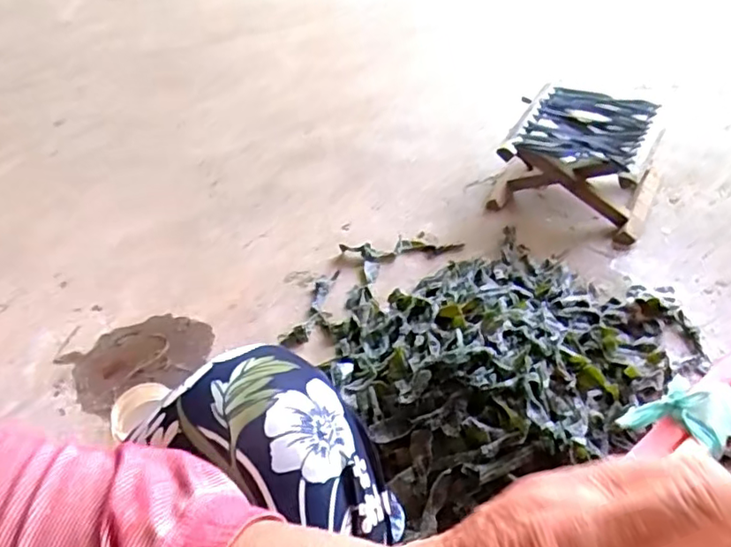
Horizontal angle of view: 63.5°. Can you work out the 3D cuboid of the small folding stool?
[{"bbox_3d":[0.368,-0.195,1.026,0.253,0.140,0.243,19,50,26],"label":"small folding stool"}]

